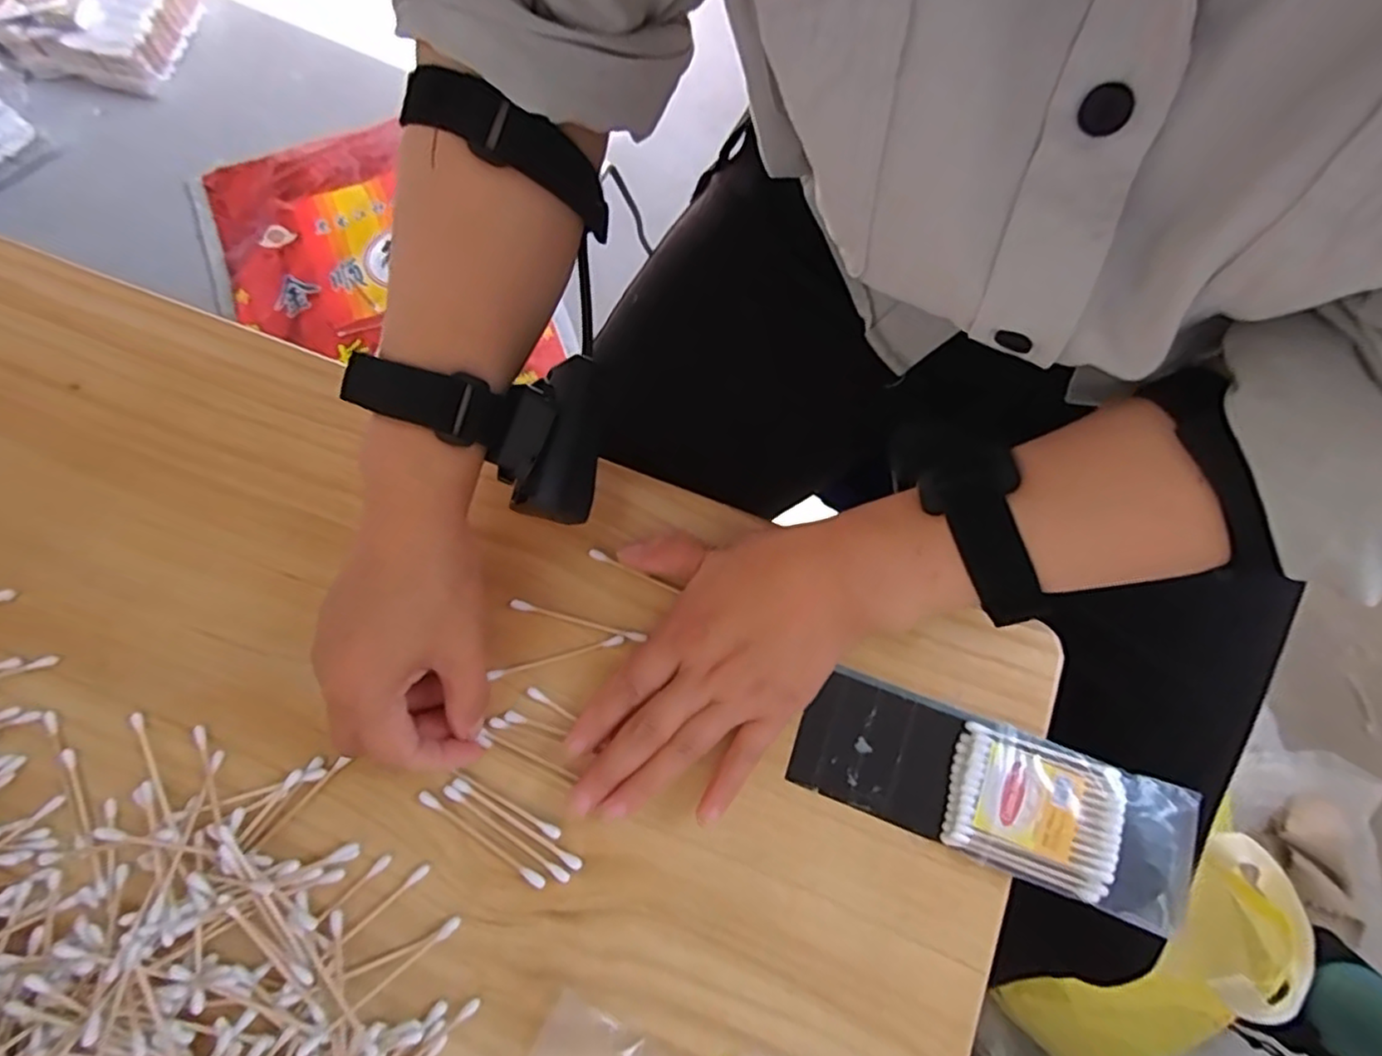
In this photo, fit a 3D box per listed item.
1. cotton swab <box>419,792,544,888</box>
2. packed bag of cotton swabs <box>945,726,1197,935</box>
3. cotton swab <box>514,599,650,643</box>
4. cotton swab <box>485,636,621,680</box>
[{"bbox_3d":[-0.098,0.145,0.308,0.071,0.004,0.006,32,76,9],"label":"cotton swab"},{"bbox_3d":[0.176,0.135,0.306,0.110,0.008,0.062,19,74,6],"label":"packed bag of cotton swabs"},{"bbox_3d":[-0.057,0.047,0.335,0.069,0.004,0.005,14,74,4],"label":"cotton swab"},{"bbox_3d":[-0.067,0.064,0.330,0.066,0.004,0.005,-15,74,-4],"label":"cotton swab"}]

